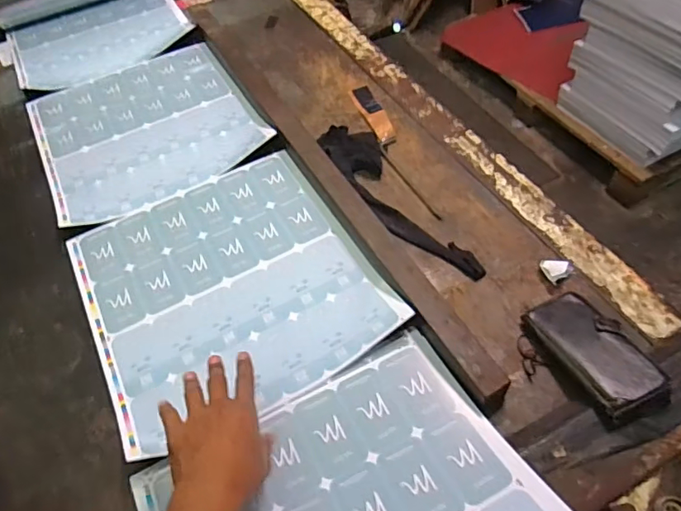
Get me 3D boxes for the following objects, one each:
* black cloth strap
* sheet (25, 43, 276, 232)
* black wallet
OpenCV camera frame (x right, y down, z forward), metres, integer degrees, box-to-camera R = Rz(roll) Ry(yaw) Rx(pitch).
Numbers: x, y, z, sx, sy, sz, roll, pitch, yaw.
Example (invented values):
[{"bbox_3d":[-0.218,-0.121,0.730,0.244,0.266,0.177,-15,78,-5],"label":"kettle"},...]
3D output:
[{"bbox_3d":[0.077,-0.090,0.778,0.092,0.026,0.359,-26,56,-15],"label":"black cloth strap"},{"bbox_3d":[-0.345,-0.230,0.927,0.350,0.018,0.376,-26,56,-14],"label":"sheet"},{"bbox_3d":[0.286,0.107,0.597,0.090,0.040,0.160,-20,54,-10],"label":"black wallet"}]

